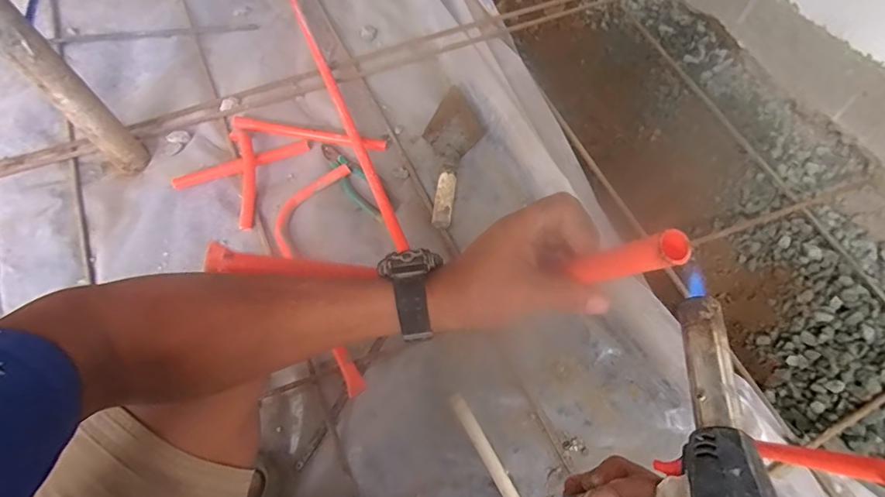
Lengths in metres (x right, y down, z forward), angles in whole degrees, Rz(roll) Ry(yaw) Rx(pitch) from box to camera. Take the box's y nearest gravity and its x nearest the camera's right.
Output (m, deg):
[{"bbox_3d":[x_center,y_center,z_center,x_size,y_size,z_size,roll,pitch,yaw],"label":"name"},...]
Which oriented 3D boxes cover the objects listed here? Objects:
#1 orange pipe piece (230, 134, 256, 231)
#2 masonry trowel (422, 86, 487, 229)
[{"bbox_3d":[-0.375,-0.140,0.867,0.042,0.018,0.222,-15,64,-8],"label":"orange pipe piece"},{"bbox_3d":[0.017,-0.186,0.876,0.111,0.039,0.342,5,62,2],"label":"masonry trowel"}]

